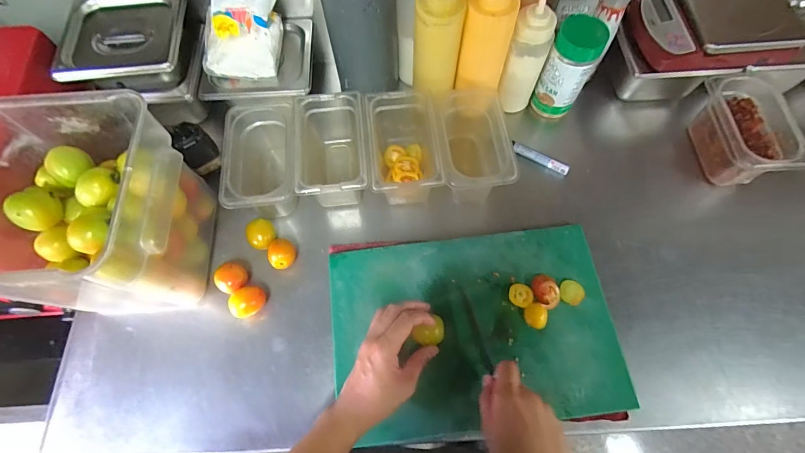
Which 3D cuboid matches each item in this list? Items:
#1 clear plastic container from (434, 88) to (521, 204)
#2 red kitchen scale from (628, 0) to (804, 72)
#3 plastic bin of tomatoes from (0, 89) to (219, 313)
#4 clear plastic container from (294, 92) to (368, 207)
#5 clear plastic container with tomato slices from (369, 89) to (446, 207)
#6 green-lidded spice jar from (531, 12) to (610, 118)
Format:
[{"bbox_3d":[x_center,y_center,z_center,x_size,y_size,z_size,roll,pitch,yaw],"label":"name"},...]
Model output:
[{"bbox_3d":[0.105,-0.130,0.634,0.105,0.115,0.193,-5,68,-1],"label":"clear plastic container"},{"bbox_3d":[0.491,-0.324,0.619,0.227,0.057,0.173,-4,68,-1],"label":"red kitchen scale"},{"bbox_3d":[-0.385,-0.011,0.488,0.228,0.205,0.212,-3,68,-1],"label":"plastic bin of tomatoes"},{"bbox_3d":[-0.109,-0.116,0.624,0.108,0.120,0.189,-6,68,-1],"label":"clear plastic container"},{"bbox_3d":[0.001,-0.118,0.610,0.104,0.093,0.175,-4,68,-1],"label":"clear plastic container with tomato slices"},{"bbox_3d":[0.268,-0.256,0.633,0.071,0.157,0.072,0,68,1],"label":"green-lidded spice jar"}]

